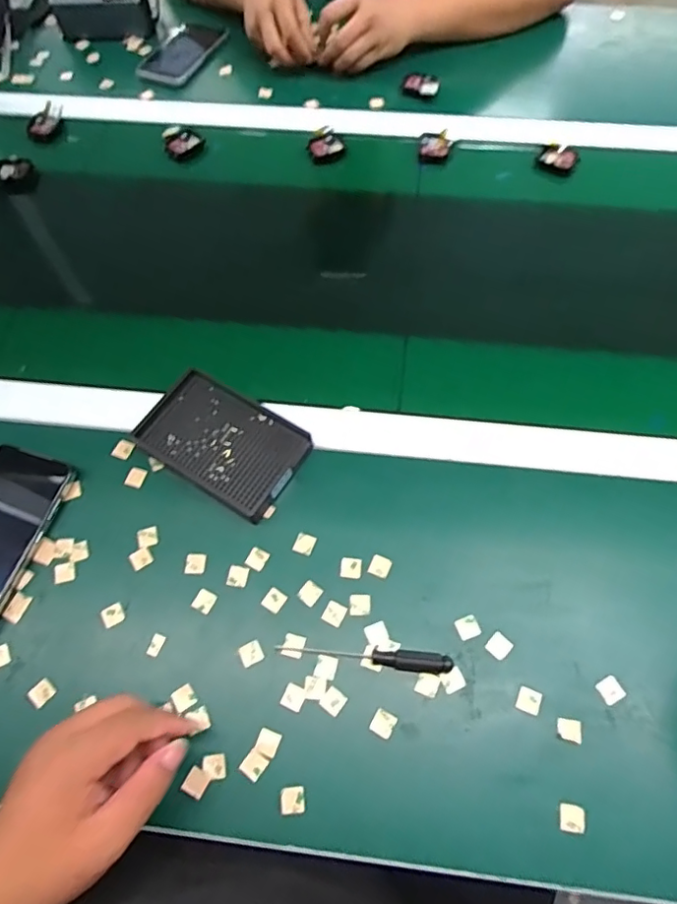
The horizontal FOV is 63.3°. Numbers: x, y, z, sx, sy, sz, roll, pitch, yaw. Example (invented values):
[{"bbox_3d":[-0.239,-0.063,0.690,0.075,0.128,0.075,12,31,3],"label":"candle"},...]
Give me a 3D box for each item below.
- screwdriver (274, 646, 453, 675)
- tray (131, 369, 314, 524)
[{"bbox_3d":[0.020,0.154,0.417,0.131,0.010,0.014,6,65,4],"label":"screwdriver"},{"bbox_3d":[-0.102,-0.009,0.492,0.136,0.022,0.089,31,69,15],"label":"tray"}]

